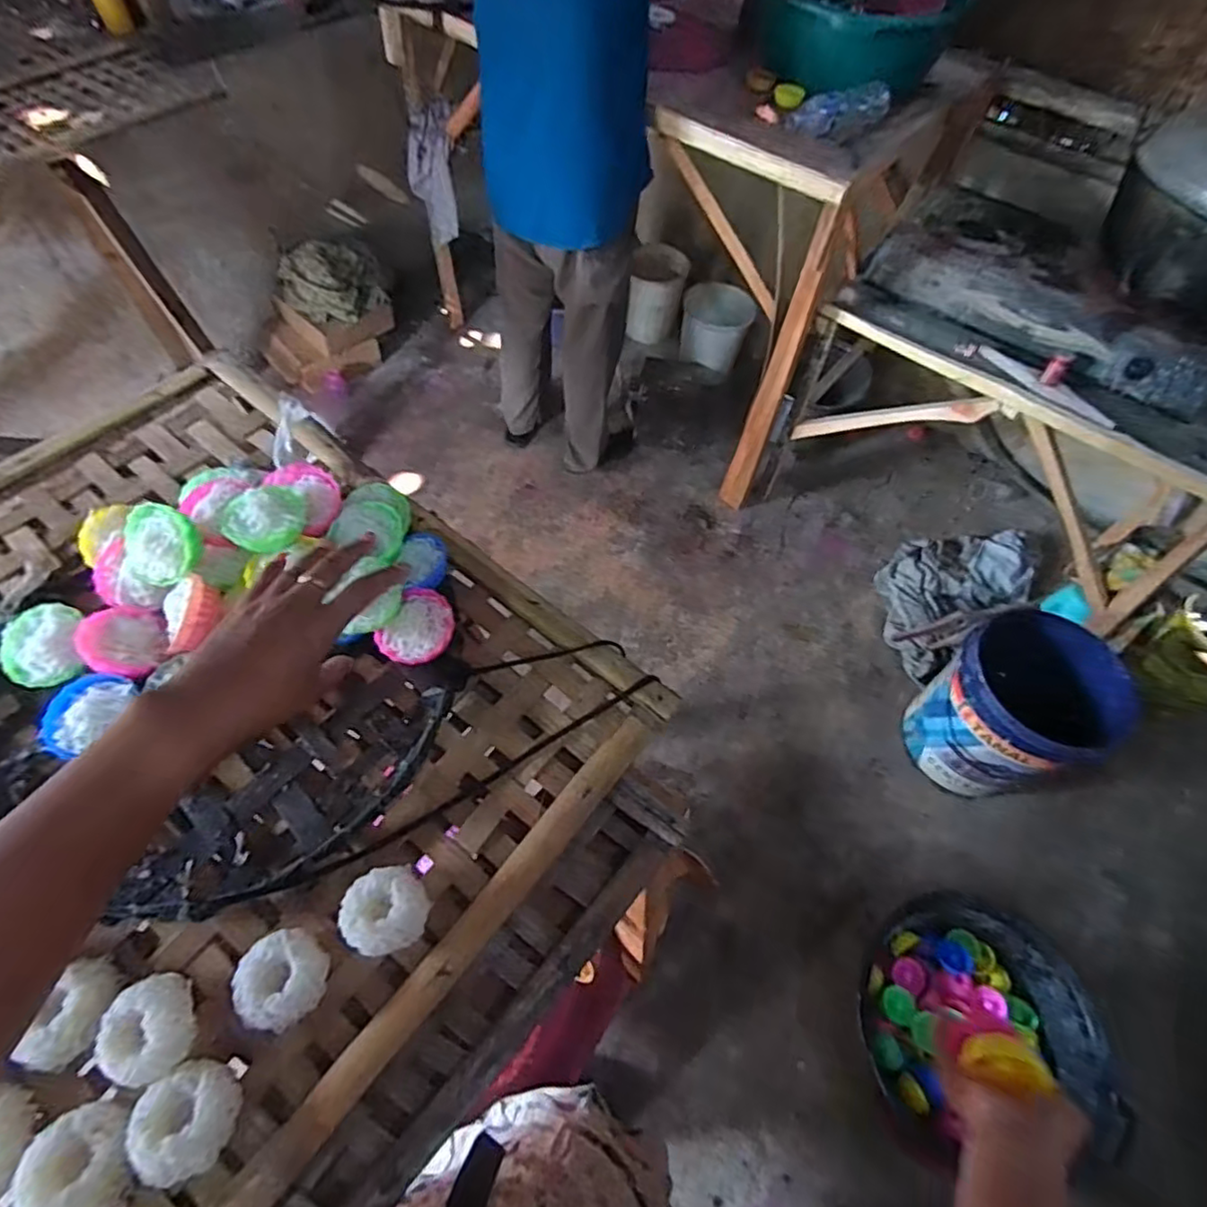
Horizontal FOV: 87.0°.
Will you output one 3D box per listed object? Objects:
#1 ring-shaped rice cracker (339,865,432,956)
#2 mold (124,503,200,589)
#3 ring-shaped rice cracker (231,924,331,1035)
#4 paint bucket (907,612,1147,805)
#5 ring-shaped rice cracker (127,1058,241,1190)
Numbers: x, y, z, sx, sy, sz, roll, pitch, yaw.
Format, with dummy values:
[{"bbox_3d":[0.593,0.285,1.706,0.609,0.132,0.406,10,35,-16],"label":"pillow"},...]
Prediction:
[{"bbox_3d":[-0.140,0.199,0.411,0.051,0.029,0.049,2,58,-2],"label":"ring-shaped rice cracker"},{"bbox_3d":[-0.340,-0.045,0.486,0.064,0.019,0.060,4,103,18],"label":"mold"},{"bbox_3d":[-0.197,0.231,0.391,0.048,0.027,0.048,2,58,-2],"label":"ring-shaped rice cracker"},{"bbox_3d":[0.865,0.225,1.360,0.303,0.343,0.287,2,58,-2],"label":"paint bucket"},{"bbox_3d":[-0.229,0.283,0.349,0.045,0.023,0.051,-26,63,-18],"label":"ring-shaped rice cracker"}]

